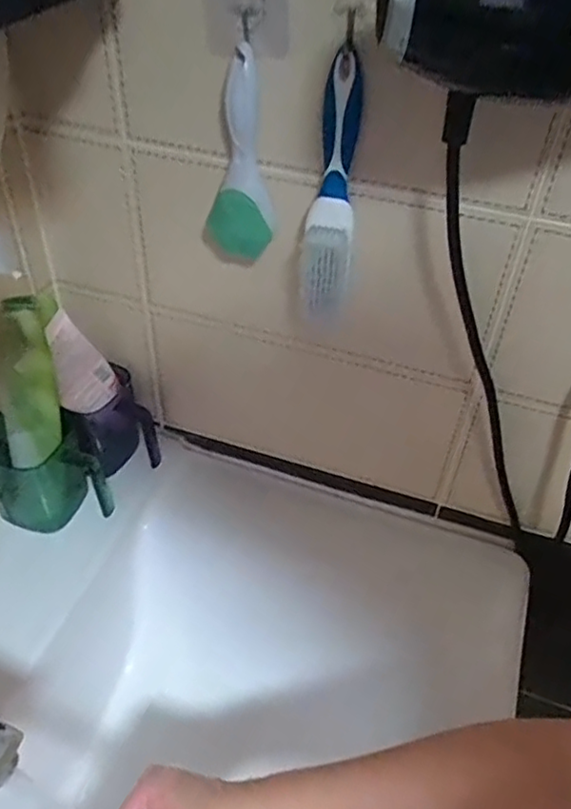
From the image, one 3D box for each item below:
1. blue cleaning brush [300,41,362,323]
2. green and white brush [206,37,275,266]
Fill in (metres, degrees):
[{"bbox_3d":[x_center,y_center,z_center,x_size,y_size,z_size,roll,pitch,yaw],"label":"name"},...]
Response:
[{"bbox_3d":[0.032,-0.141,0.440,0.034,0.169,0.040,6,43,3],"label":"blue cleaning brush"},{"bbox_3d":[-0.029,-0.174,0.461,0.046,0.141,0.033,9,35,6],"label":"green and white brush"}]

